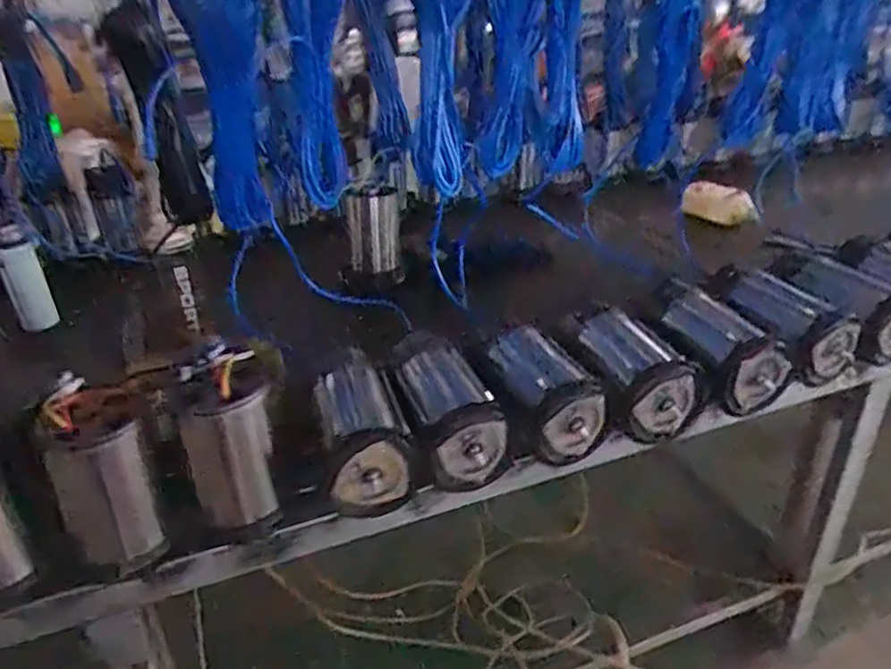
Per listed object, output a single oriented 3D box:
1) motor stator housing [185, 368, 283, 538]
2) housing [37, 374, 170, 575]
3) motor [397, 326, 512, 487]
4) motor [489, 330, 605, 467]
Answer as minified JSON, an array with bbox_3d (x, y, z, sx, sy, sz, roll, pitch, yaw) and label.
[{"bbox_3d":[-0.274,0.138,0.889,0.101,0.200,0.116,-13,31,-19],"label":"motor stator housing"},{"bbox_3d":[-0.408,0.175,0.849,0.105,0.201,0.119,-10,31,-15],"label":"housing"},{"bbox_3d":[0.005,0.115,1.033,0.119,0.111,0.222,-8,30,-11],"label":"motor"},{"bbox_3d":[0.153,0.092,1.050,0.131,0.134,0.196,-6,30,-8],"label":"motor"}]

